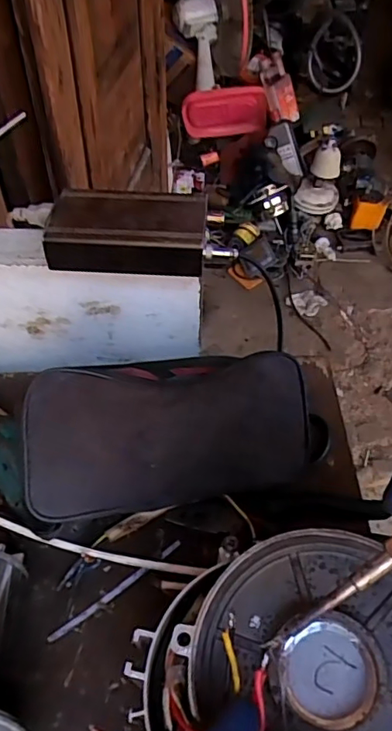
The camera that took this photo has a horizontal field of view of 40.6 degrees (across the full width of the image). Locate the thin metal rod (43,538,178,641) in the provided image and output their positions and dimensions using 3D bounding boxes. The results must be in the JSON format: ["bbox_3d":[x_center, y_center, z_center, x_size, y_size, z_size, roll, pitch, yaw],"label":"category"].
[{"bbox_3d":[-0.064,0.186,0.439,0.126,0.009,0.007,-30,59,-22],"label":"thin metal rod"}]

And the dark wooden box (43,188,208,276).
[{"bbox_3d":[-0.064,-0.128,0.503,0.142,0.036,0.084,6,52,3],"label":"dark wooden box"}]

